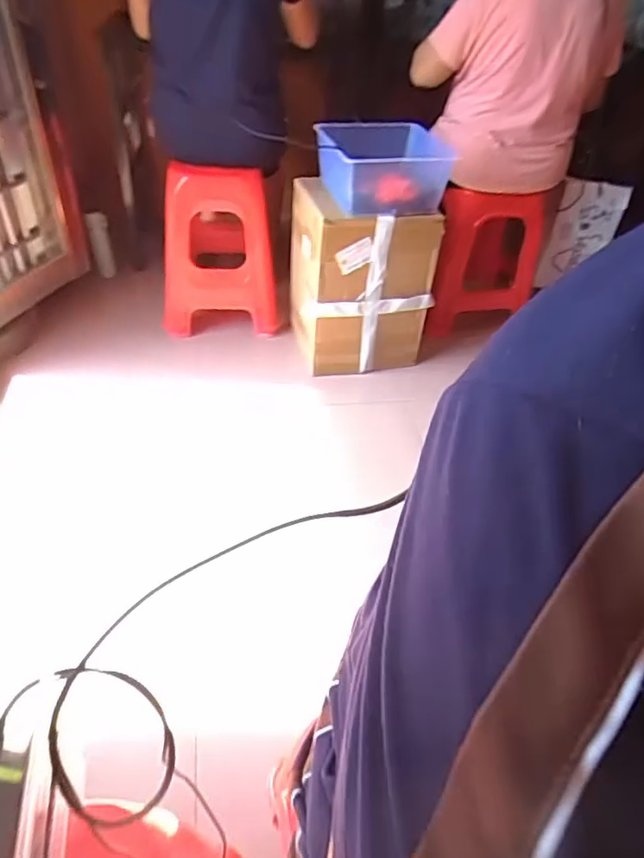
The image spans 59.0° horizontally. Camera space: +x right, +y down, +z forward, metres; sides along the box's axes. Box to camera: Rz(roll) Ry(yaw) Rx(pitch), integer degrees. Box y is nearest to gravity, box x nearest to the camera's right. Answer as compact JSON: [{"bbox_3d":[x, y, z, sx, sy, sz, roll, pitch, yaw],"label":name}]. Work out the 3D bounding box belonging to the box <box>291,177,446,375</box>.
[{"bbox_3d":[0.119,-0.448,1.763,0.395,0.528,0.299,-4,43,-11],"label":"box"}]

